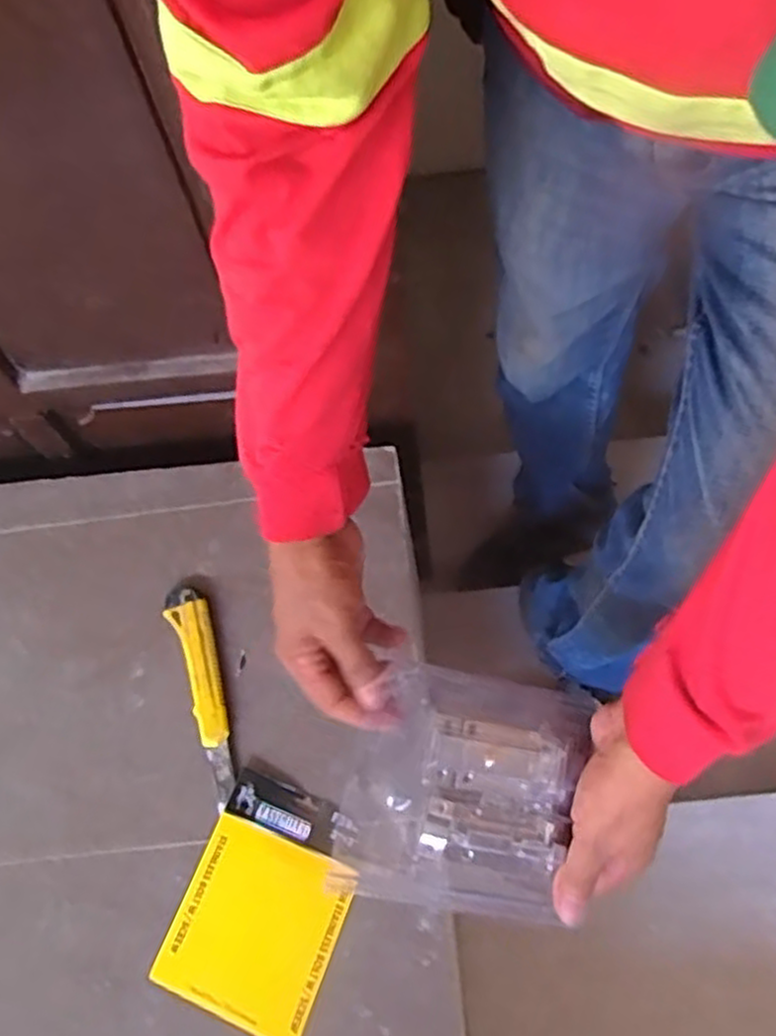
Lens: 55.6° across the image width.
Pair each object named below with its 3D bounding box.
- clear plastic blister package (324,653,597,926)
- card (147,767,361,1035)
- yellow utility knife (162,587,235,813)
[{"bbox_3d":[0.051,0.167,0.471,0.130,0.035,0.132,10,82,-2],"label":"clear plastic blister package"},{"bbox_3d":[-0.096,0.298,0.575,0.123,0.006,0.165,19,73,13],"label":"card"},{"bbox_3d":[-0.161,0.151,0.646,0.037,0.020,0.193,-16,66,-7],"label":"yellow utility knife"}]

